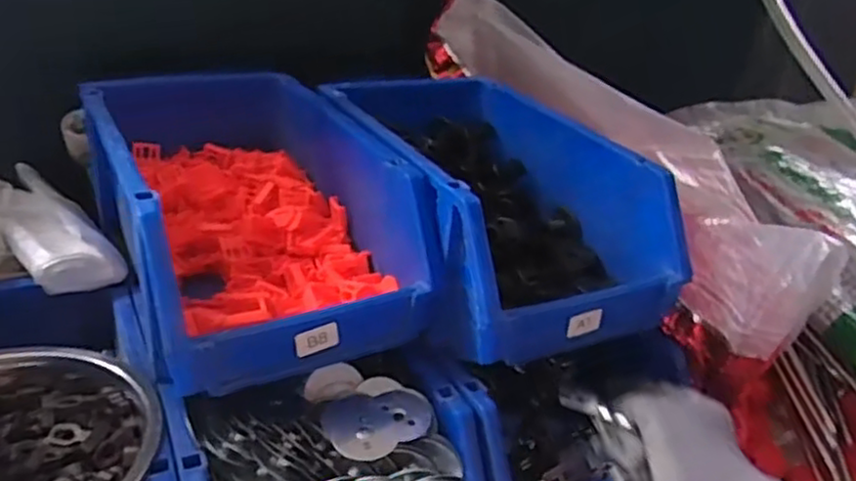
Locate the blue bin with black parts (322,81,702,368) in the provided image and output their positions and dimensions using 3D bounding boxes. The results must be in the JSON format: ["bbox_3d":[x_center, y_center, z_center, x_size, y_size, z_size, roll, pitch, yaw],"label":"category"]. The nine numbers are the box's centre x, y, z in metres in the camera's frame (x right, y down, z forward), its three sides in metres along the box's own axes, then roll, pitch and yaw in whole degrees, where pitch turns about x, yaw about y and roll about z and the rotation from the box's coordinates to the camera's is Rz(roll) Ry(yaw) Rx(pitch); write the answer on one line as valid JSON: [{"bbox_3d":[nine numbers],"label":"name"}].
[{"bbox_3d":[0.047,-0.034,0.659,0.222,0.140,0.359,-10,28,-28],"label":"blue bin with black parts"}]

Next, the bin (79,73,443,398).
[{"bbox_3d":[-0.152,-0.032,0.592,0.196,0.122,0.346,-9,28,-26],"label":"bin"}]

